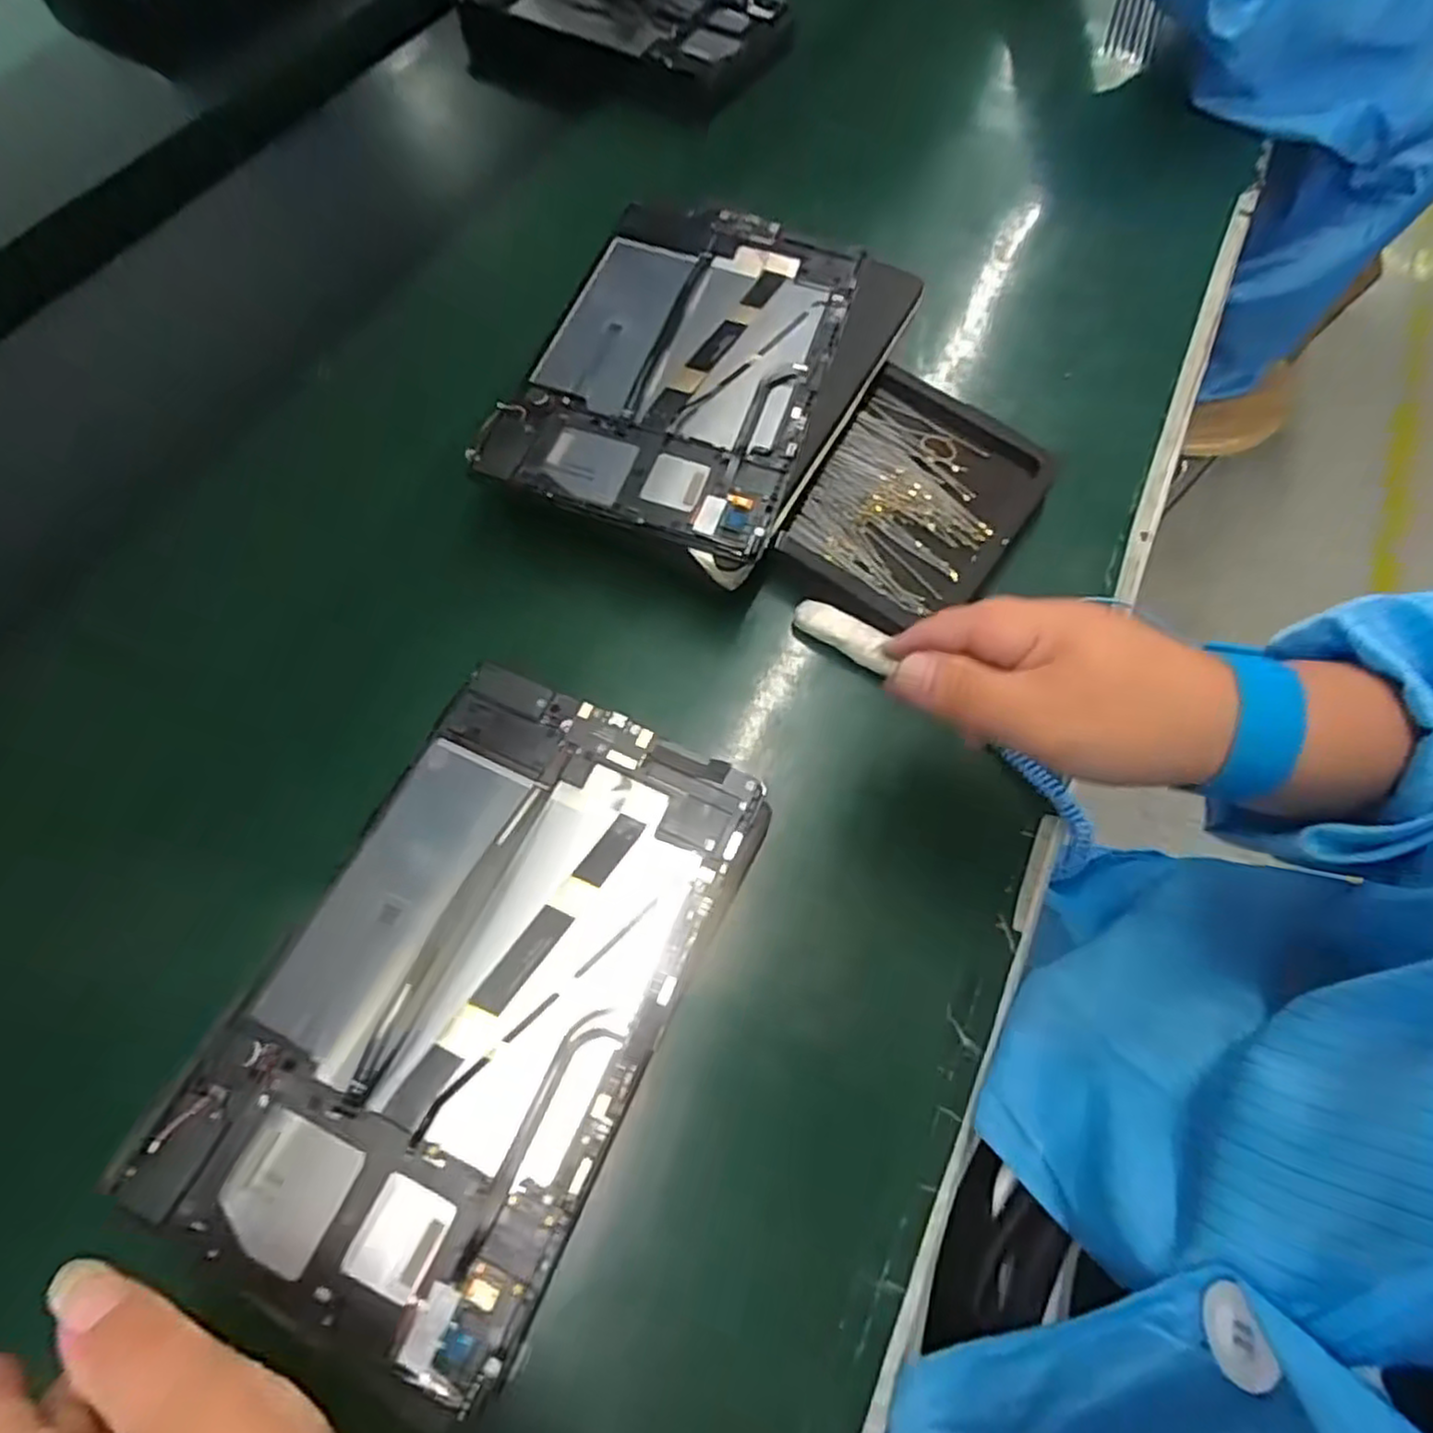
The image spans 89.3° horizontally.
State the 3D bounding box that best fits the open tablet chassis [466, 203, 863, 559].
[{"bbox_3d":[-0.018,-0.199,0.400,0.151,0.011,0.233,17,66,5],"label":"open tablet chassis"}]

